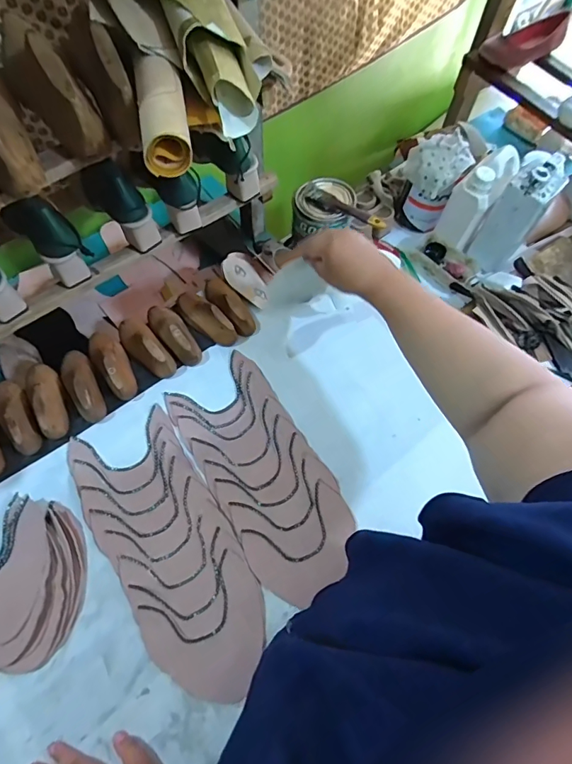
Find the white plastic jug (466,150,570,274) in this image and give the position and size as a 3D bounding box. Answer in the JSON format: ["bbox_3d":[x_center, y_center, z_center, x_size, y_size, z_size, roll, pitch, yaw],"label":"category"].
[{"bbox_3d":[0.409,-0.296,0.767,0.085,0.186,0.094,31,69,11],"label":"white plastic jug"}]

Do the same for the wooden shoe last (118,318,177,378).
[{"bbox_3d":[-0.242,-0.065,0.734,0.136,0.052,0.046,42,71,15],"label":"wooden shoe last"}]

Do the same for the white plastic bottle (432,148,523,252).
[{"bbox_3d":[0.352,-0.339,0.793,0.070,0.142,0.113,37,70,13],"label":"white plastic bottle"}]

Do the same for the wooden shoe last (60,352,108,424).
[{"bbox_3d":[-0.337,0.002,0.699,0.049,0.057,0.139,-28,70,-13],"label":"wooden shoe last"}]

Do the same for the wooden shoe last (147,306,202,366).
[{"bbox_3d":[-0.196,-0.088,0.743,0.052,0.053,0.138,-32,72,-15],"label":"wooden shoe last"}]

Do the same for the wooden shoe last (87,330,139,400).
[{"bbox_3d":[-0.297,-0.038,0.720,0.058,0.050,0.147,-30,71,-14],"label":"wooden shoe last"}]

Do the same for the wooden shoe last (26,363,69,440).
[{"bbox_3d":[-0.388,0.026,0.689,0.052,0.054,0.139,-27,70,-13],"label":"wooden shoe last"}]

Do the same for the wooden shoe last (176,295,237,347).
[{"bbox_3d":[-0.145,-0.118,0.760,0.051,0.052,0.137,-40,74,-17],"label":"wooden shoe last"}]

